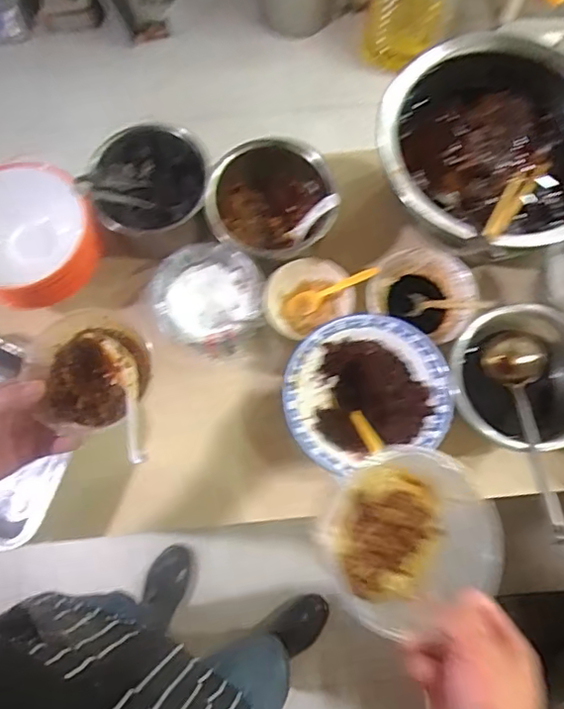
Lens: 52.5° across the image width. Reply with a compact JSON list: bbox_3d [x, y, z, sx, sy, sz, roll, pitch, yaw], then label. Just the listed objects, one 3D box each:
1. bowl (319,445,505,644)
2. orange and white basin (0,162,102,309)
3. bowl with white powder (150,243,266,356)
[{"bbox_3d":[0.105,0.142,0.461,0.141,0.053,0.127,-23,76,-5],"label":"bowl"},{"bbox_3d":[-0.317,-0.145,0.705,0.162,0.077,0.162,0,75,1],"label":"orange and white basin"},{"bbox_3d":[-0.090,-0.065,0.739,0.135,0.075,0.135,0,75,1],"label":"bowl with white powder"}]

